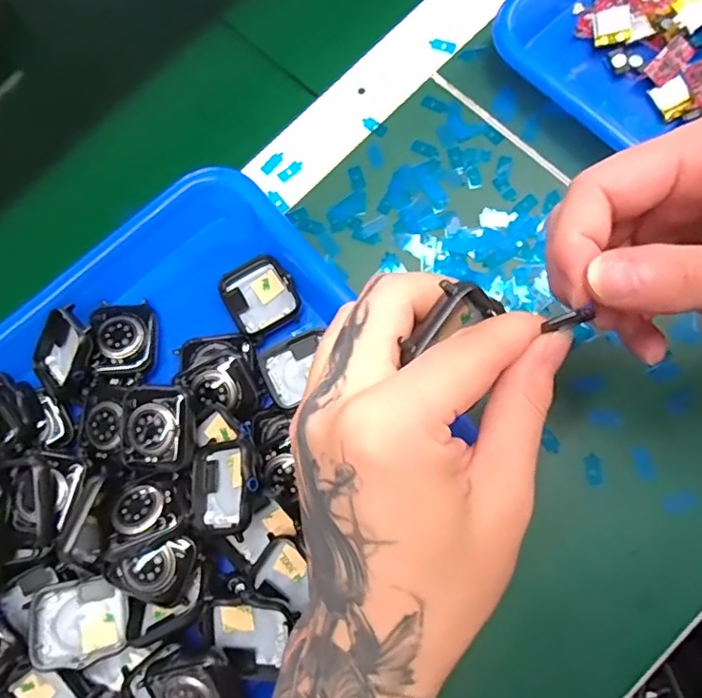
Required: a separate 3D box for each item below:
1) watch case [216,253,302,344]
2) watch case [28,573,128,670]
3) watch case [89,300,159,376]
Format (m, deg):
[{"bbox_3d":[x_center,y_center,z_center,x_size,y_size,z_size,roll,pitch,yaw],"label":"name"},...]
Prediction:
[{"bbox_3d":[-0.051,-0.029,0.311,0.038,0.010,0.044,-30,76,0],"label":"watch case"},{"bbox_3d":[-0.130,0.132,0.267,0.042,0.009,0.037,-3,63,-27],"label":"watch case"},{"bbox_3d":[-0.126,-0.006,0.308,0.033,0.013,0.043,-8,77,-2],"label":"watch case"}]

